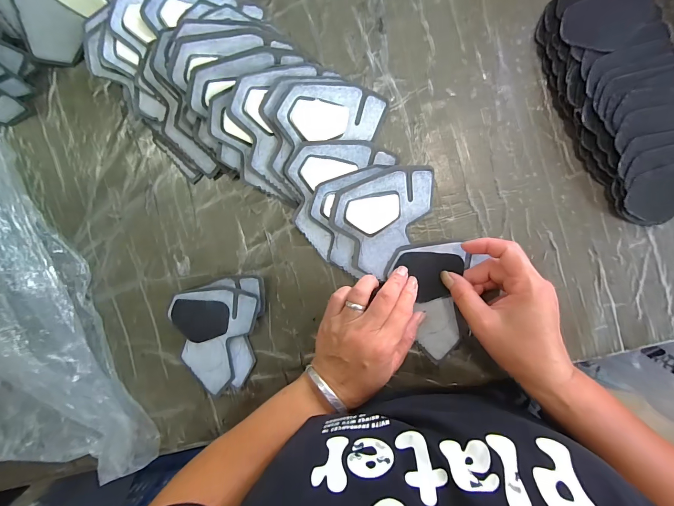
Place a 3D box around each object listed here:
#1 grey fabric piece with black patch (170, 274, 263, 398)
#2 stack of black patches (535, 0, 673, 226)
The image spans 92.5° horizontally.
[{"bbox_3d":[-0.129,0.092,0.359,0.105,0.016,0.126,-5,95,6],"label":"grey fabric piece with black patch"},{"bbox_3d":[0.256,-0.133,0.287,0.087,0.030,0.220,-24,93,8],"label":"stack of black patches"}]

